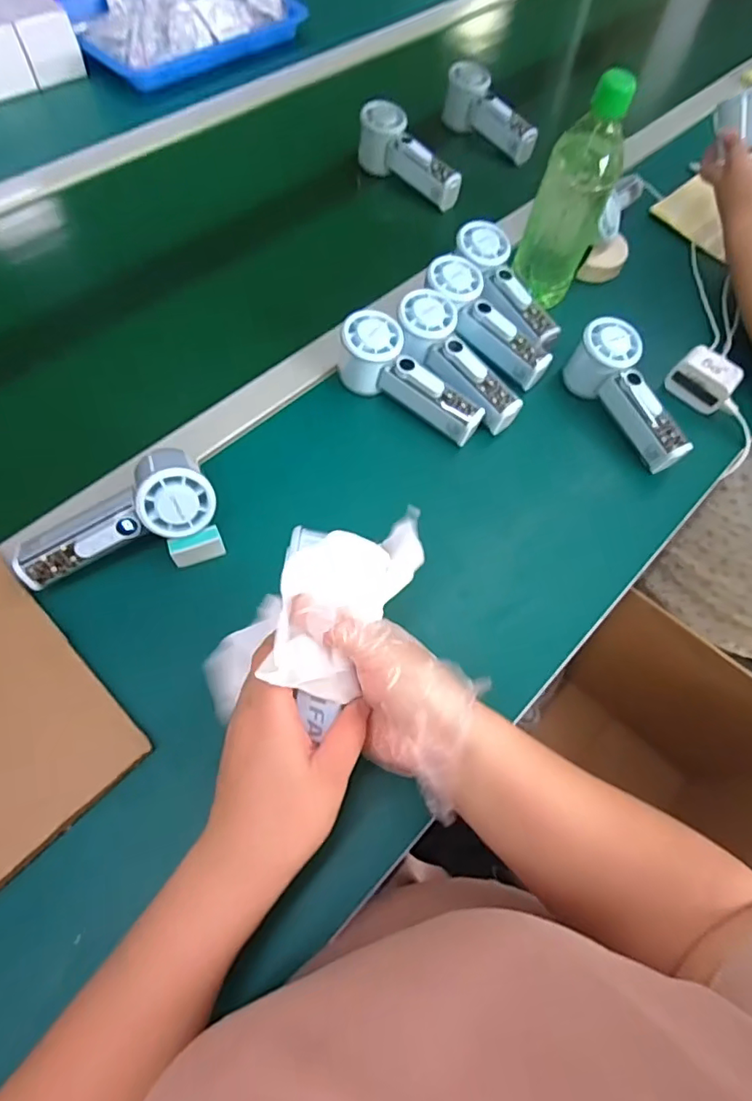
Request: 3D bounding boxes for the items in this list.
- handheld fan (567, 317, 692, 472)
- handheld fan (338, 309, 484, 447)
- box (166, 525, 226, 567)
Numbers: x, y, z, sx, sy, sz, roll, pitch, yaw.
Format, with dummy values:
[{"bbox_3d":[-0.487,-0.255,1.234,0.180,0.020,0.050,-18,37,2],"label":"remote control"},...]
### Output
[{"bbox_3d":[0.250,-0.152,0.542,0.051,0.064,0.158,-24,81,-15],"label":"handheld fan"},{"bbox_3d":[0.031,-0.158,0.521,0.153,0.070,0.056,40,68,15],"label":"handheld fan"},{"bbox_3d":[-0.147,-0.002,0.443,0.040,0.023,0.017,-20,67,-13],"label":"box"}]

